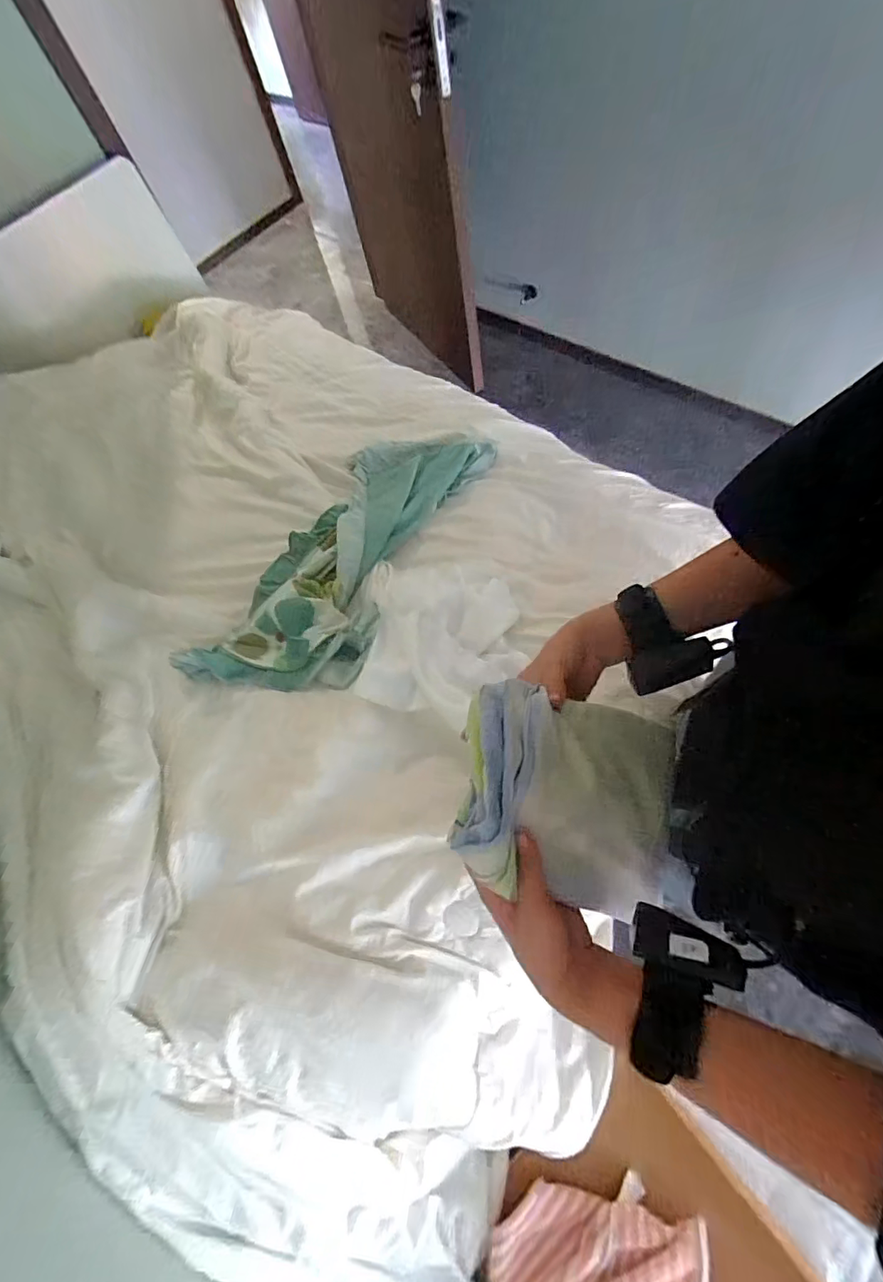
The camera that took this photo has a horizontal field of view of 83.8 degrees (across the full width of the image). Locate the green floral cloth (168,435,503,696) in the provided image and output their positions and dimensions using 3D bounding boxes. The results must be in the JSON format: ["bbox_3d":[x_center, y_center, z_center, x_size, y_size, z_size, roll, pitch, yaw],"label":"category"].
[{"bbox_3d":[-0.177,-0.169,0.985,0.313,0.098,0.680,22,71,20],"label":"green floral cloth"}]

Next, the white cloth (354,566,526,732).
[{"bbox_3d":[-0.001,-0.021,0.861,0.270,0.043,0.334,-2,61,4],"label":"white cloth"}]

